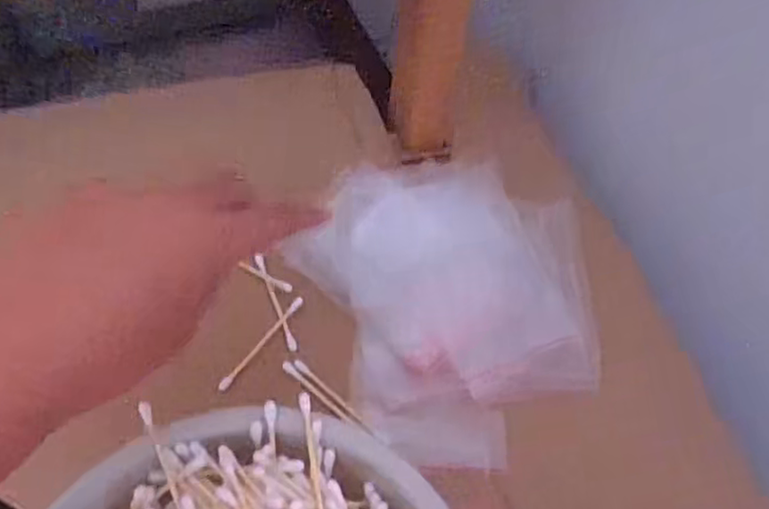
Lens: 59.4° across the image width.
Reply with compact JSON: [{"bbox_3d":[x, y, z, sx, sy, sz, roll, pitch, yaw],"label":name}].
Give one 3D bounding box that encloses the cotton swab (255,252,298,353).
[{"bbox_3d":[-0.065,0.027,0.403,0.005,0.004,0.068,-18,60,-15],"label":"cotton swab"}]

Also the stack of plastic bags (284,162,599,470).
[{"bbox_3d":[0.048,0.021,0.403,0.165,0.031,0.175,-21,61,-17],"label":"stack of plastic bags"}]

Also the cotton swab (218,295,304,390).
[{"bbox_3d":[-0.071,0.050,0.387,0.006,0.008,0.068,34,61,16],"label":"cotton swab"}]

